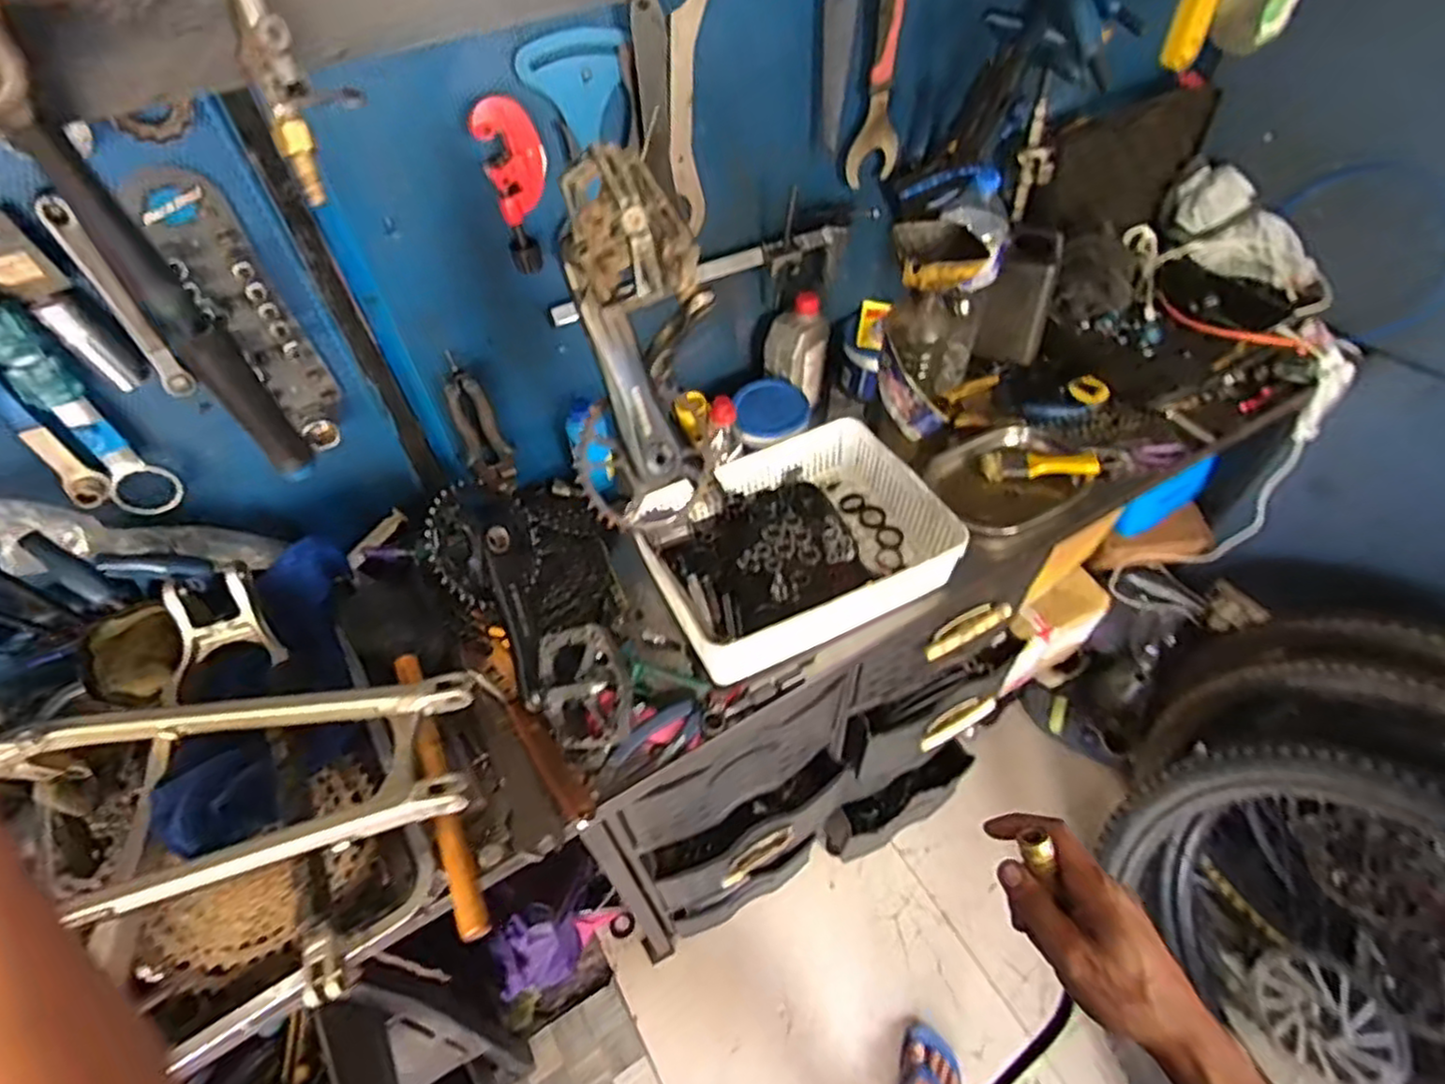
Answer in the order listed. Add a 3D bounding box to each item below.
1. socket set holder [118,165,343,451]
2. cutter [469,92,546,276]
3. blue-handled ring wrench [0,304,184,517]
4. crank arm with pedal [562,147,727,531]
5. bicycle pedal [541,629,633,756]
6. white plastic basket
[{"bbox_3d":[-0.414,-0.190,0.627,0.073,0.246,0.043,-27,55,-19],"label":"socket set holder"},{"bbox_3d":[-0.190,-0.332,0.664,0.055,0.151,0.020,-12,52,-7],"label":"cutter"},{"bbox_3d":[-0.547,-0.115,0.584,0.039,0.245,0.051,34,60,23],"label":"blue-handled ring wrench"},{"bbox_3d":[-0.069,-0.147,0.570,0.119,0.290,0.123,-9,51,-5],"label":"crank arm with pedal"},{"bbox_3d":[-0.126,0.145,0.693,0.113,0.037,0.124,-14,87,35],"label":"bicycle pedal"},{"bbox_3d":[0.082,-0.005,0.846,0.330,0.077,0.255,-20,56,-15],"label":"white plastic basket"}]

